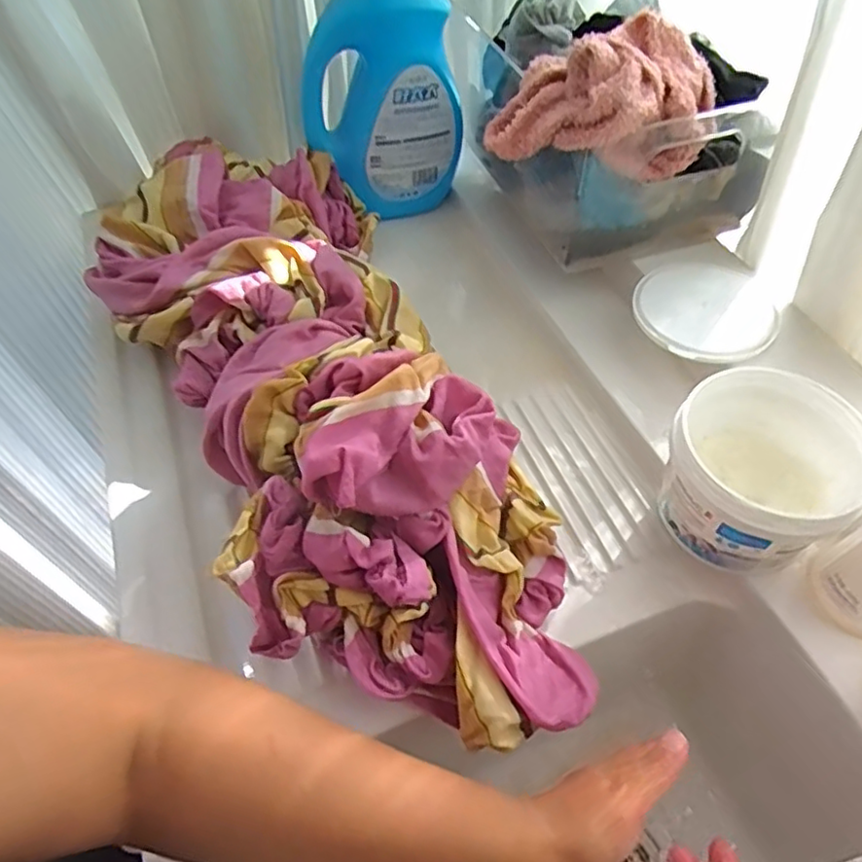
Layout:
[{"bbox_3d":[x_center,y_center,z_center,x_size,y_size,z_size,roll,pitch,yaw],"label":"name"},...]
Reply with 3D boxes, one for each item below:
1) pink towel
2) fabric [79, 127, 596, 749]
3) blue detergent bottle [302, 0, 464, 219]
[{"bbox_3d":[0.142,-0.269,0.523,0.157,0.097,0.143,20,57,18],"label":"pink towel"},{"bbox_3d":[-0.093,-0.045,0.498,0.234,0.138,0.581,-25,55,-14],"label":"fabric"},{"bbox_3d":[-0.053,-0.356,0.663,0.161,0.249,0.087,4,53,7],"label":"blue detergent bottle"}]

